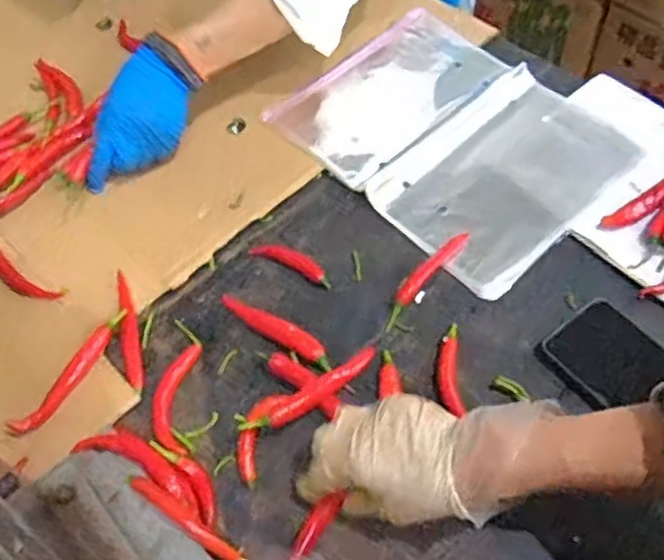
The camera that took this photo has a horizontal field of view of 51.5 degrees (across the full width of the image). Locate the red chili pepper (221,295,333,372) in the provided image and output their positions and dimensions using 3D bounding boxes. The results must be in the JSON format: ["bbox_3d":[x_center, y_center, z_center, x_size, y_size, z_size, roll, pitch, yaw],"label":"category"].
[{"bbox_3d":[-0.050,0.043,0.626,0.122,0.017,0.021,29,63,18],"label":"red chili pepper"}]

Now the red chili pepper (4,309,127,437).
[{"bbox_3d":[-0.225,0.079,0.601,0.020,0.014,0.138,27,62,17],"label":"red chili pepper"}]

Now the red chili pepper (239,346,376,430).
[{"bbox_3d":[-0.016,0.094,0.578,0.129,0.018,0.024,-30,62,-17],"label":"red chili pepper"}]

